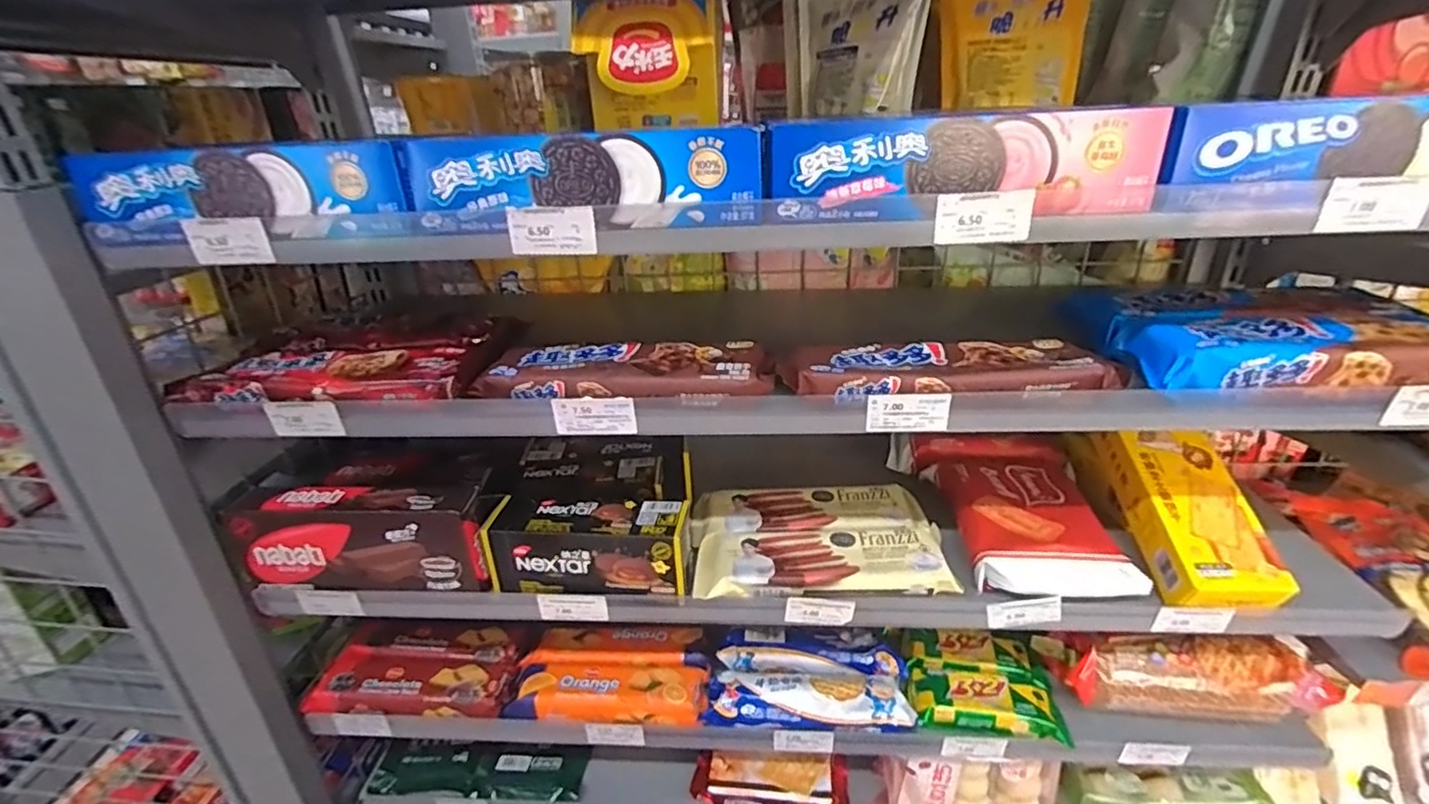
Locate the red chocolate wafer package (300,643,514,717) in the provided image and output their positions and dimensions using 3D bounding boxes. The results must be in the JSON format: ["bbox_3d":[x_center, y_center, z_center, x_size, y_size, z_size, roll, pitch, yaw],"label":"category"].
[{"bbox_3d":[-0.290,0.270,0.606,0.189,0.027,0.064,-1,26,3],"label":"red chocolate wafer package"}]

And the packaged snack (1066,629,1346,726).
[{"bbox_3d":[0.414,0.240,0.538,0.201,0.056,0.038,1,26,7],"label":"packaged snack"}]

